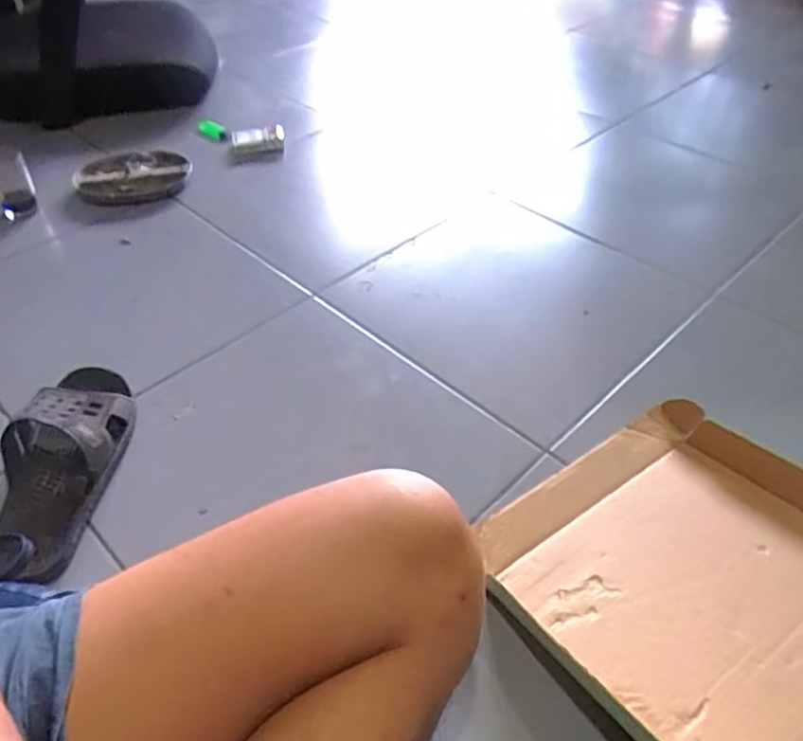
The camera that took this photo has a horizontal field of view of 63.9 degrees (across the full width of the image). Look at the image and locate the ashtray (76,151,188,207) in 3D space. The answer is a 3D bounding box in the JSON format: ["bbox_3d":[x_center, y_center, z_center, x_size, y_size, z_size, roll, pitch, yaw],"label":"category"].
[{"bbox_3d":[-0.479,-0.340,1.143,0.190,0.039,0.158,9,45,8],"label":"ashtray"}]

